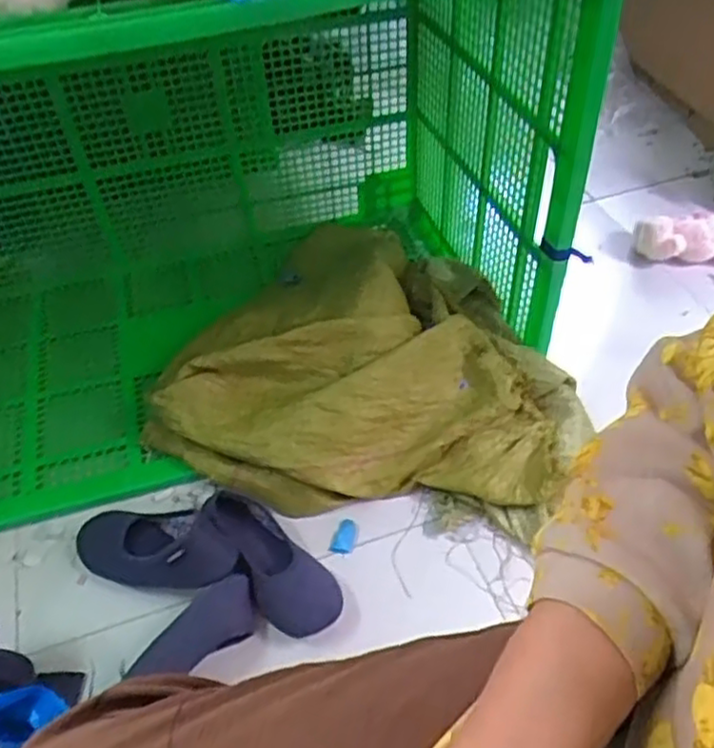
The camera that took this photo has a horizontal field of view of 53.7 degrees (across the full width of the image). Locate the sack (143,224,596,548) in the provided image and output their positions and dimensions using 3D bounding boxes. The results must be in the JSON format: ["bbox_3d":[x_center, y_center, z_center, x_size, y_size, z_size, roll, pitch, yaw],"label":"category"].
[{"bbox_3d":[0.051,-0.022,1.099,0.578,0.178,0.537,18,50,19],"label":"sack"}]

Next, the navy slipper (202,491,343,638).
[{"bbox_3d":[-0.115,0.248,0.943,0.097,0.071,0.239,-33,53,-25],"label":"navy slipper"}]

